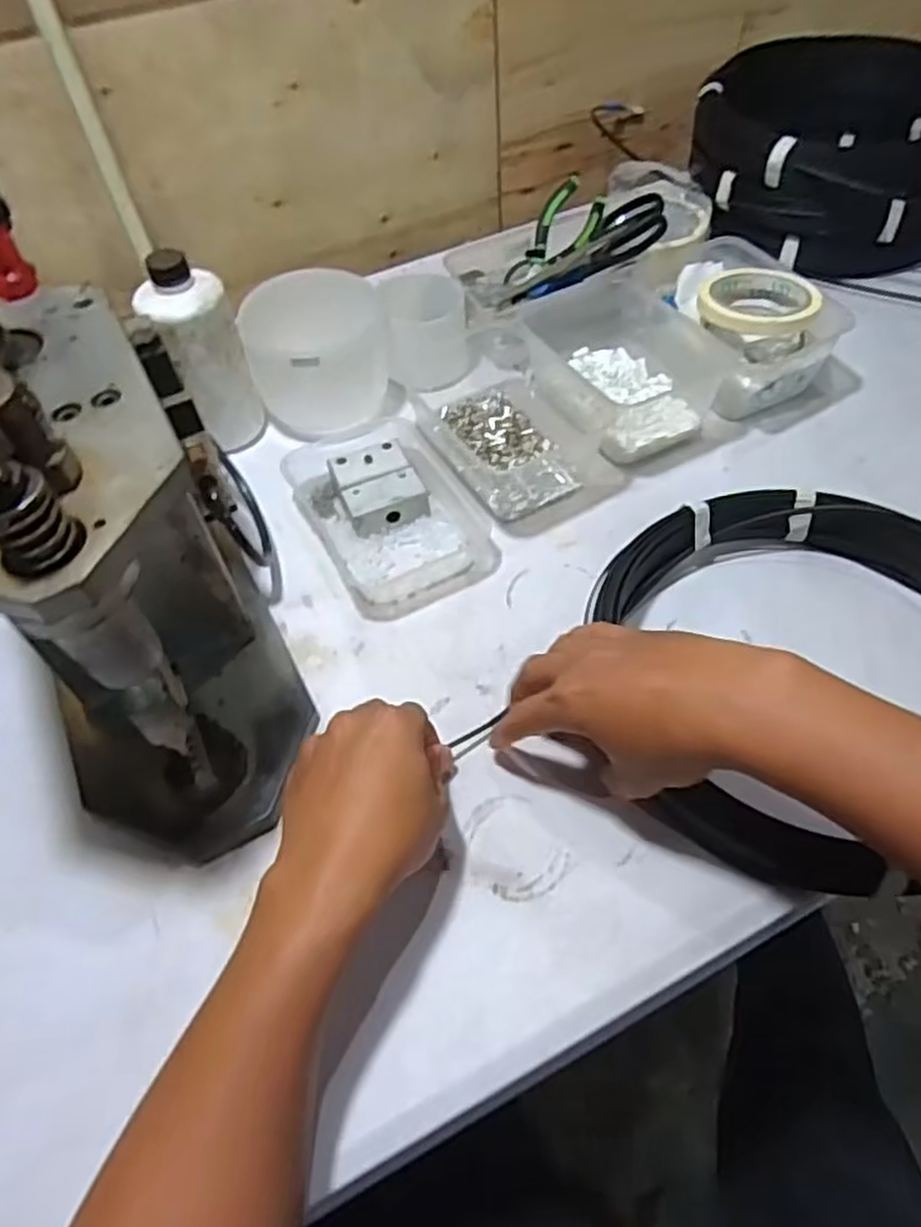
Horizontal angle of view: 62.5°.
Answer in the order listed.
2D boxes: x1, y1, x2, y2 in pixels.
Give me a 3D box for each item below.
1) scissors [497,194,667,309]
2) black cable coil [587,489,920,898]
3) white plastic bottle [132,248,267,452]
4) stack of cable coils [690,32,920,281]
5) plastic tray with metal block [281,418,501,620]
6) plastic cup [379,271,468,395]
[{"bbox_3d":[0.119,-0.340,0.718,0.171,0.026,0.068,-12,45,39],"label":"scissors"},{"bbox_3d":[0.221,0.031,0.468,0.242,0.057,0.270,-11,54,-3],"label":"black cable coil"},{"bbox_3d":[-0.208,-0.206,0.623,0.067,0.157,0.064,-21,53,-11],"label":"white plastic bottle"},{"bbox_3d":[0.392,-0.487,0.798,0.281,0.114,0.284,19,56,19],"label":"stack of cable coils"},{"bbox_3d":[-0.058,-0.087,0.606,0.119,0.033,0.183,-25,54,-14],"label":"plastic tray with metal block"},{"bbox_3d":[-0.031,-0.260,0.708,0.073,0.072,0.078,-2,54,3],"label":"plastic cup"}]

